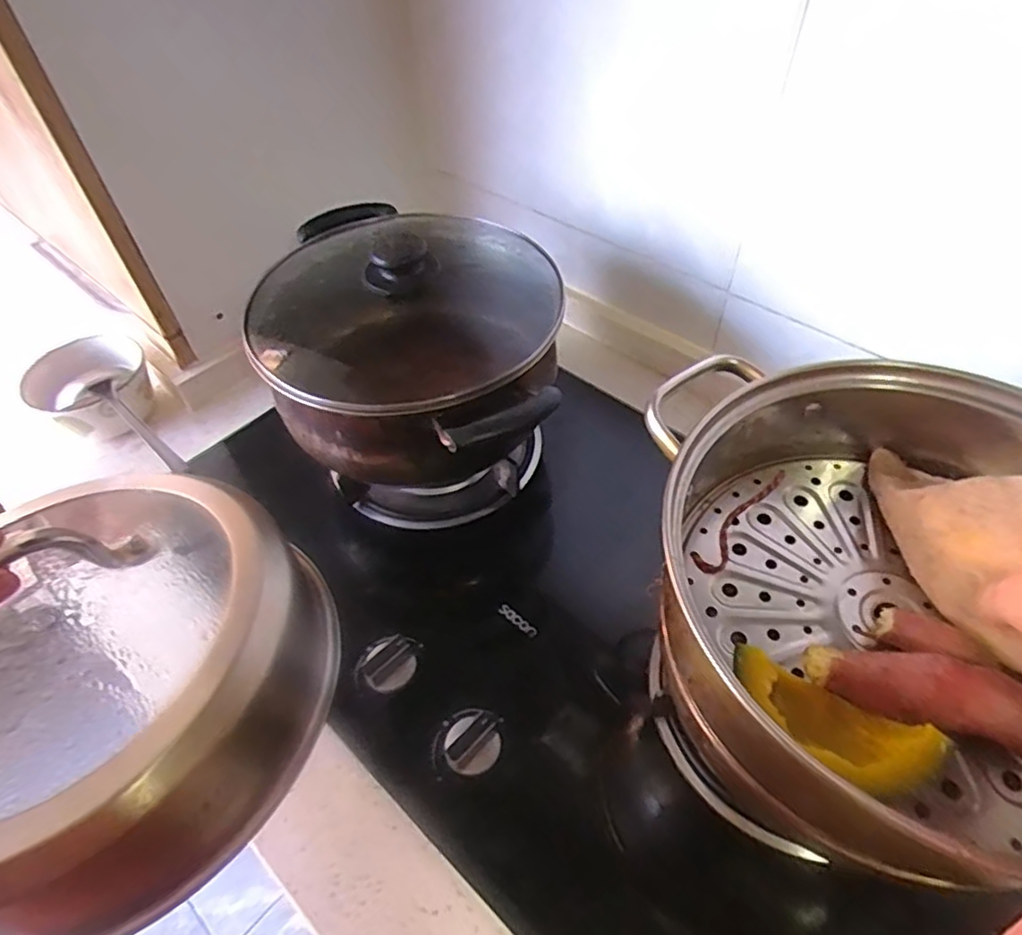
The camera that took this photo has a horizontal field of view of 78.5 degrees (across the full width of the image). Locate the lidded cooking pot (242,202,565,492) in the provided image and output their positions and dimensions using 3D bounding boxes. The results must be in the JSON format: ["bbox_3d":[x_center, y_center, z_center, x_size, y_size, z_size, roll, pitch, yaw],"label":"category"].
[{"bbox_3d":[-0.089,-0.114,0.520,0.246,0.144,0.227,-1,50,2],"label":"lidded cooking pot"}]

